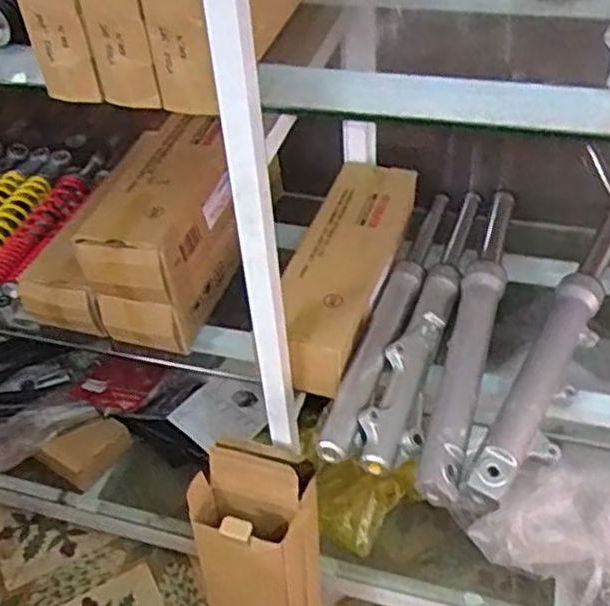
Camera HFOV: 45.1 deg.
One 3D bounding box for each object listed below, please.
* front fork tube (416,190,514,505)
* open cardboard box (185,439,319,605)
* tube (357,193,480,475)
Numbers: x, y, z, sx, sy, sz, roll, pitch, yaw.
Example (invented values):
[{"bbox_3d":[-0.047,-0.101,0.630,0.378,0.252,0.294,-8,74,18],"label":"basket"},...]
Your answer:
[{"bbox_3d":[0.194,0.028,0.848,0.051,0.053,0.453,11,46,17],"label":"front fork tube"},{"bbox_3d":[-0.059,0.357,0.956,0.139,0.438,0.103,5,45,11],"label":"open cardboard box"},{"bbox_3d":[0.149,0.015,0.871,0.048,0.038,0.430,13,47,19],"label":"tube"}]

